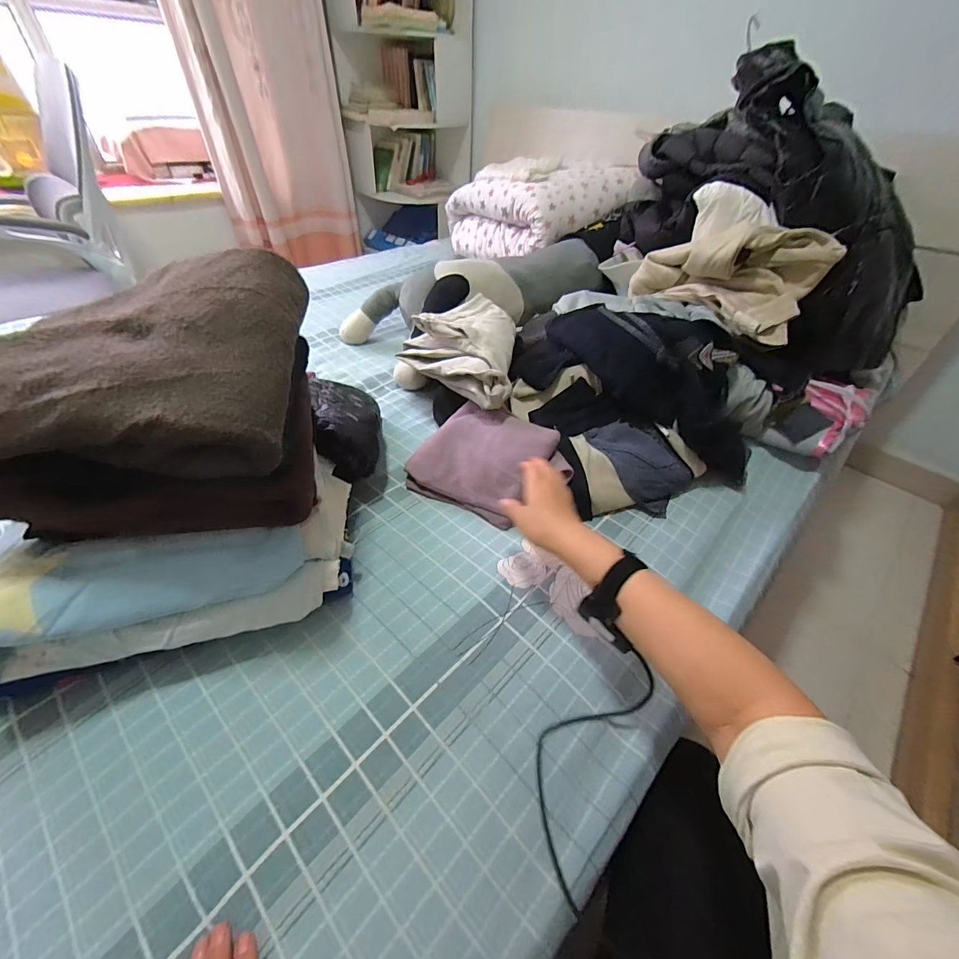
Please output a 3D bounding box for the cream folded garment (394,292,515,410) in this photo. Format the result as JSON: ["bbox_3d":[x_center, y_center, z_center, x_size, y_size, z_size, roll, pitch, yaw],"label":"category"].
[{"bbox_3d":[-0.043,-0.258,0.783,0.213,0.088,0.339,5,43,2],"label":"cream folded garment"}]

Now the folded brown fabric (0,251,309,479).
[{"bbox_3d":[-0.334,-0.120,0.396,0.293,0.095,0.265,-1,49,-7],"label":"folded brown fabric"}]

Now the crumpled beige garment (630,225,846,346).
[{"bbox_3d":[0.507,-0.427,0.840,0.198,0.147,0.320,-31,53,-31],"label":"crumpled beige garment"}]

